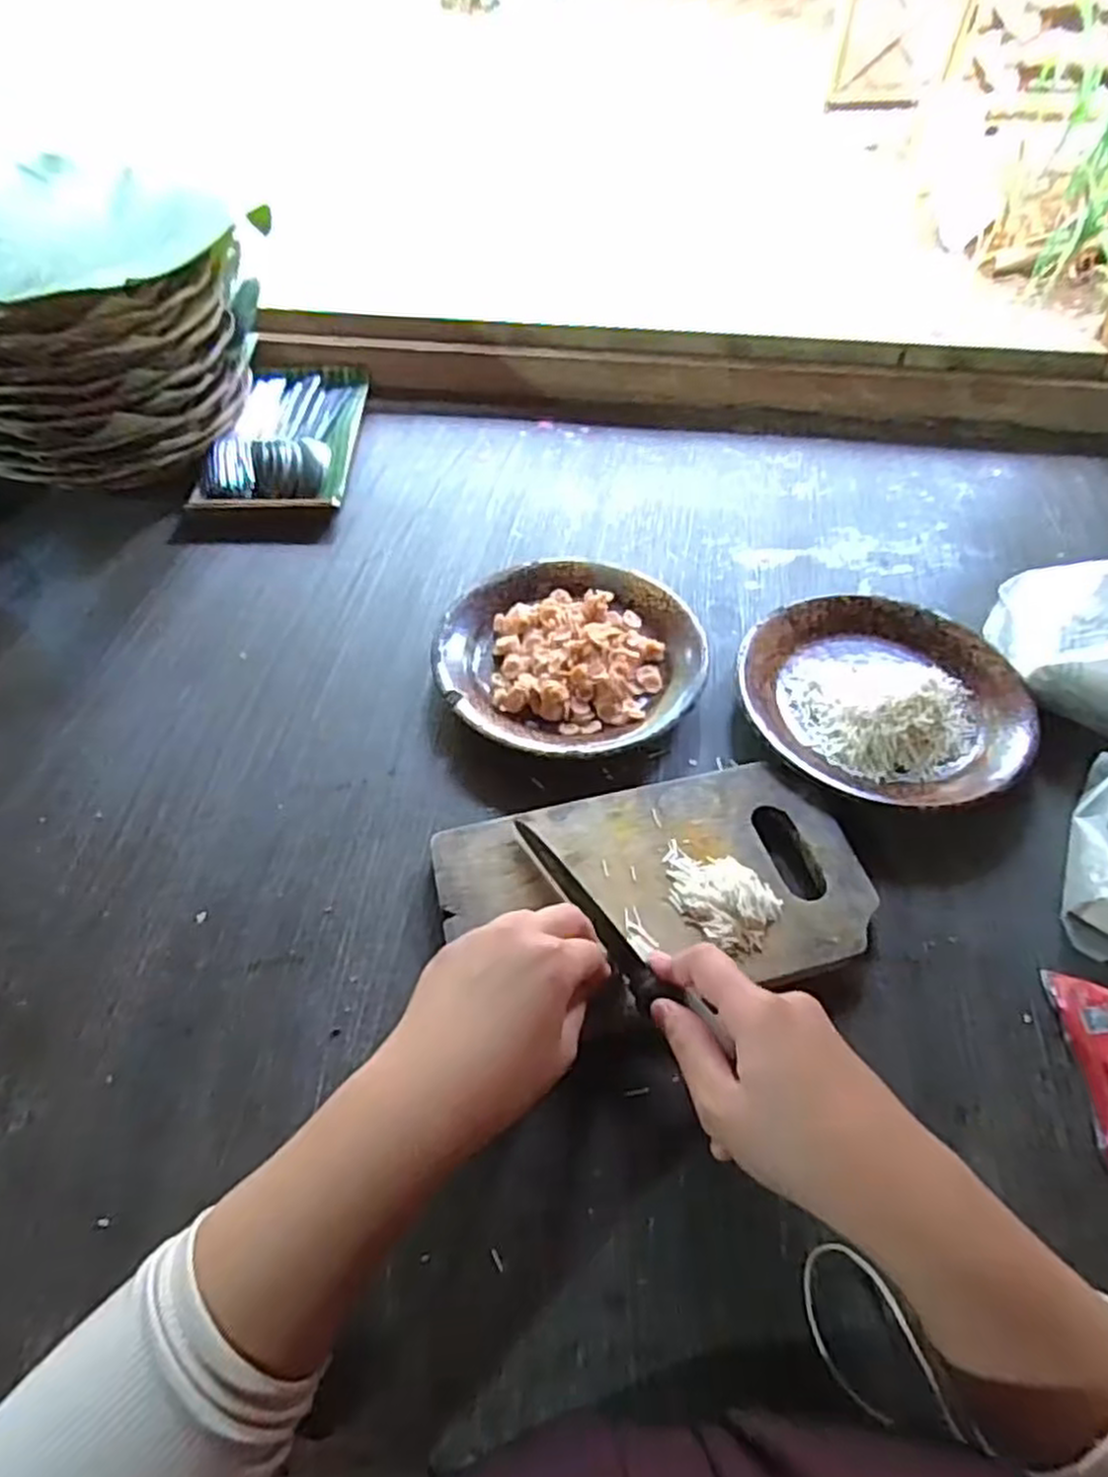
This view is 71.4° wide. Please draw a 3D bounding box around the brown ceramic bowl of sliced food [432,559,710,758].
[{"bbox_3d":[0.009,-0.058,0.544,0.183,0.029,0.174,1,51,-1],"label":"brown ceramic bowl of sliced food"}]

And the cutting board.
[{"bbox_3d":[0.057,0.083,0.437,0.233,0.024,0.126,-9,52,-9],"label":"cutting board"}]

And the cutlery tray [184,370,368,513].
[{"bbox_3d":[-0.243,-0.281,0.713,0.119,0.038,0.216,0,51,-2],"label":"cutlery tray"}]

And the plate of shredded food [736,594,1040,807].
[{"bbox_3d":[0.219,-0.028,0.520,0.175,0.035,0.177,1,51,-1],"label":"plate of shredded food"}]

